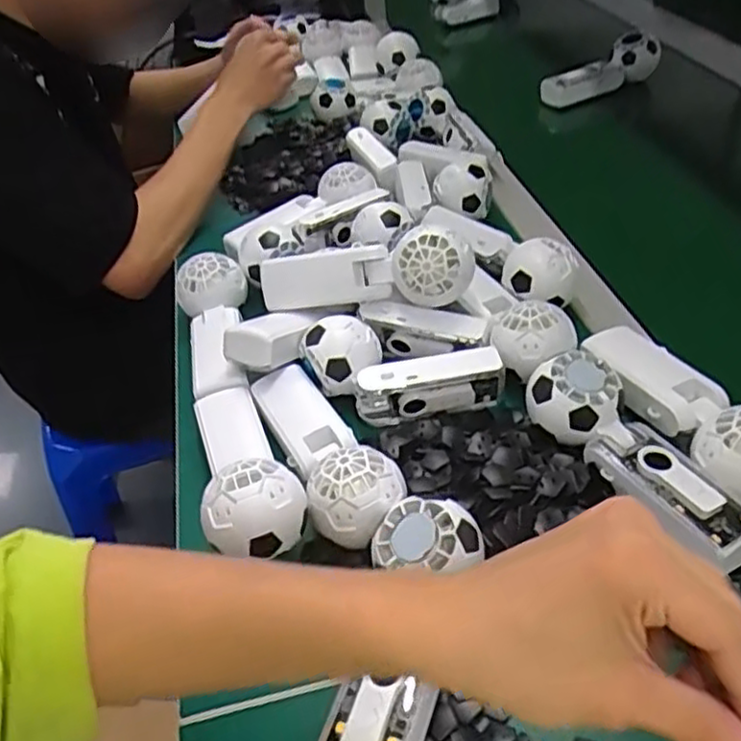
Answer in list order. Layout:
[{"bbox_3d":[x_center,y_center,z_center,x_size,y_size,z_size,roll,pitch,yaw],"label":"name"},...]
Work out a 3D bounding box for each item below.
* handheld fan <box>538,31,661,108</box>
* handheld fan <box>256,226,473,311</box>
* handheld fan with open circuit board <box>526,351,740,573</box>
[{"bbox_3d":[0.299,-0.389,0.928,0.157,0.064,0.044,-23,43,-17],"label":"handheld fan"},{"bbox_3d":[-0.008,-0.081,0.566,0.175,0.061,0.043,2,42,10],"label":"handheld fan"},{"bbox_3d":[0.169,0.053,0.453,0.056,0.059,0.167,-28,45,-22],"label":"handheld fan with open circuit board"}]

